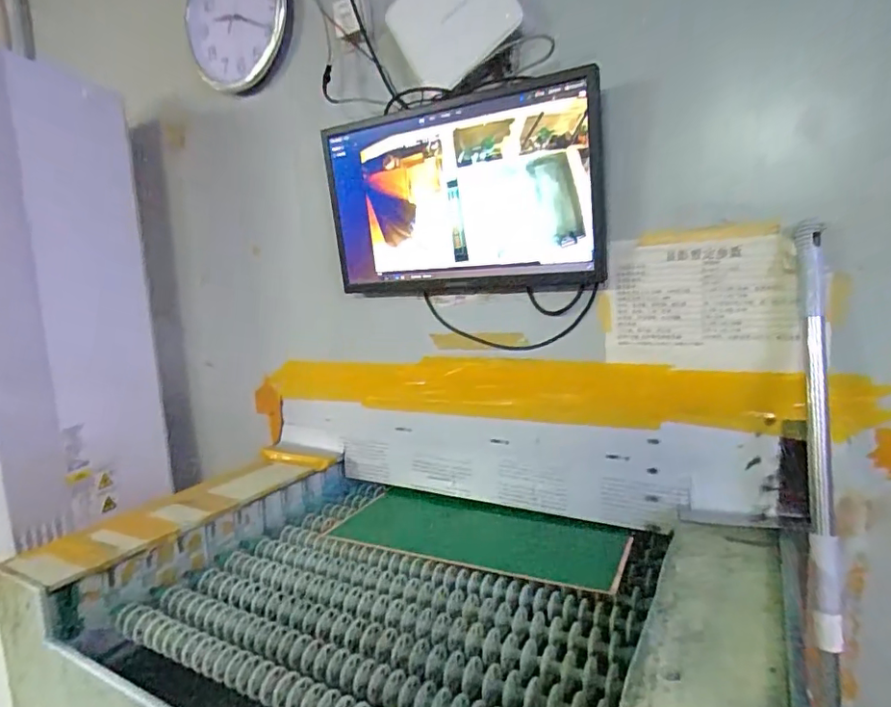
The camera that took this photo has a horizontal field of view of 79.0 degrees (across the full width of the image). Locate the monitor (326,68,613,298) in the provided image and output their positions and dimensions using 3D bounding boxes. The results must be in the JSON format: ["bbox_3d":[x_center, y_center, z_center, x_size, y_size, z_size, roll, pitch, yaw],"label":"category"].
[{"bbox_3d":[0.008,-0.259,0.932,0.522,0.318,0.041,0,22,29],"label":"monitor"}]

